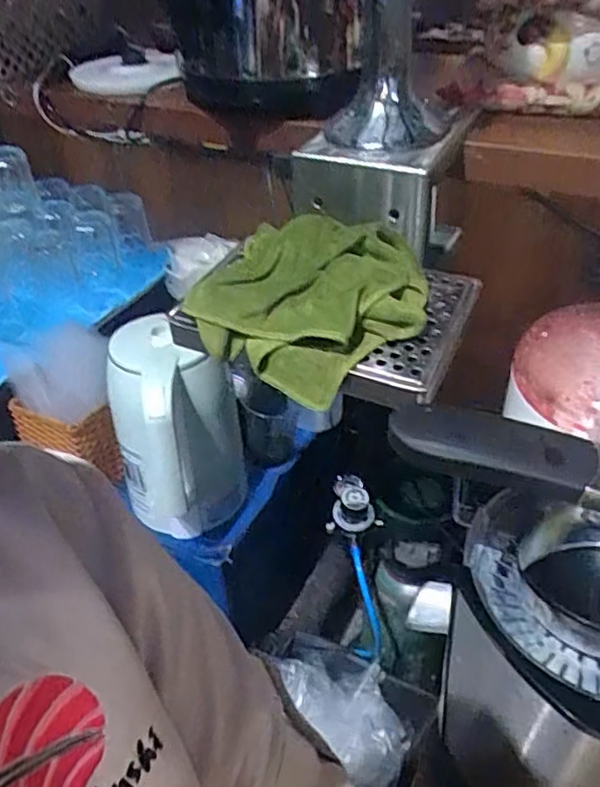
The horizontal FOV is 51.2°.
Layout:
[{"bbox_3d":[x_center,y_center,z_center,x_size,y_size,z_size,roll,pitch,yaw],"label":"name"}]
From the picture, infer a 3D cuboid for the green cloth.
[{"bbox_3d":[0.010,-0.080,0.515,0.179,0.051,0.163,21,67,16],"label":"green cloth"}]

